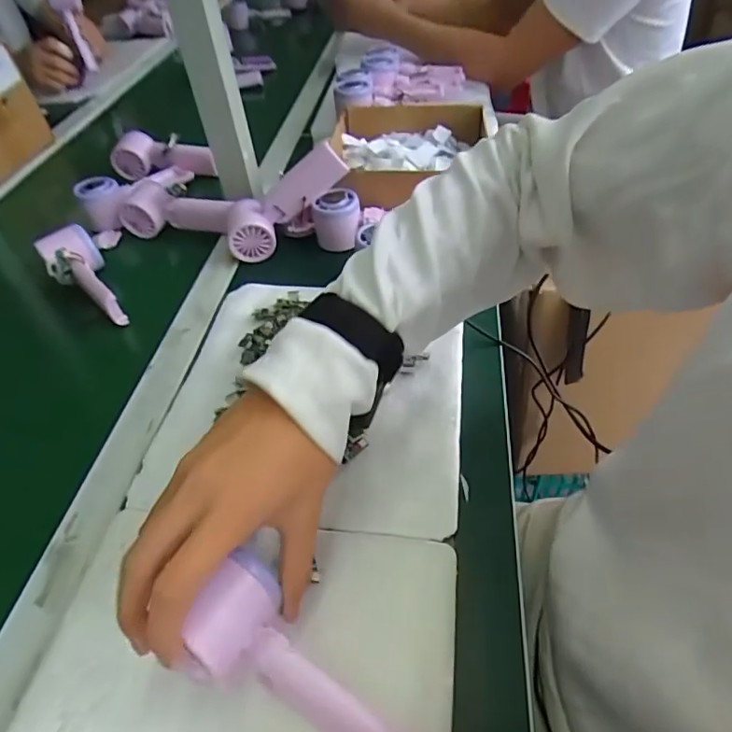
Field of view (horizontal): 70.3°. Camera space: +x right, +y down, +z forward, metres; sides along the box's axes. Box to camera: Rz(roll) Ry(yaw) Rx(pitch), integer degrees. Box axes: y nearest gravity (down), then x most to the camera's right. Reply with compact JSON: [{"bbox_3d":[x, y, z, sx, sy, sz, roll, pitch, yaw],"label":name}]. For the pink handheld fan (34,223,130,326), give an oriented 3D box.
[{"bbox_3d":[-0.308,-0.101,0.572,0.057,0.047,0.142,-33,66,-25],"label":"pink handheld fan"}]

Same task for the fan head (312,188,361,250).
[{"bbox_3d":[-0.035,-0.173,0.617,0.055,0.056,0.053,-5,46,-1],"label":"fan head"}]

